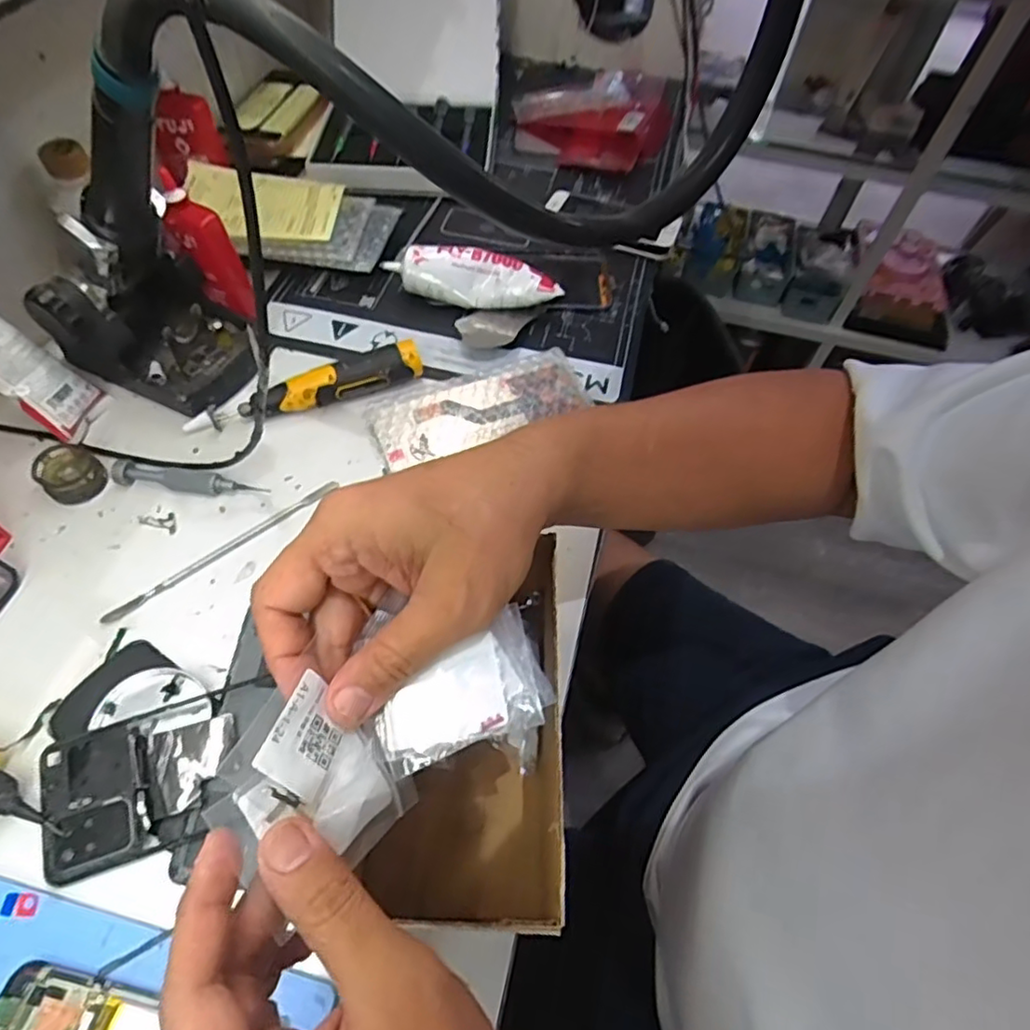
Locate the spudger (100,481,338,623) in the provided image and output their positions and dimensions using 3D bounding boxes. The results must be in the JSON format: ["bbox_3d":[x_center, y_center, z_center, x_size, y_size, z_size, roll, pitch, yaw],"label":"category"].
[{"bbox_3d":[-0.195,0.022,0.426,0.168,0.004,0.010,-36,66,-23],"label":"spudger"}]

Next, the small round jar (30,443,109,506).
[{"bbox_3d":[-0.315,-0.029,0.443,0.038,0.018,0.044,-35,66,-23],"label":"small round jar"}]

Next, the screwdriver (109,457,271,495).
[{"bbox_3d":[-0.236,-0.025,0.446,0.111,0.013,0.020,11,58,3],"label":"screwdriver"}]

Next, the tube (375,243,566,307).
[{"bbox_3d":[-0.038,-0.207,0.551,0.153,0.043,0.031,13,58,5],"label":"tube"}]

